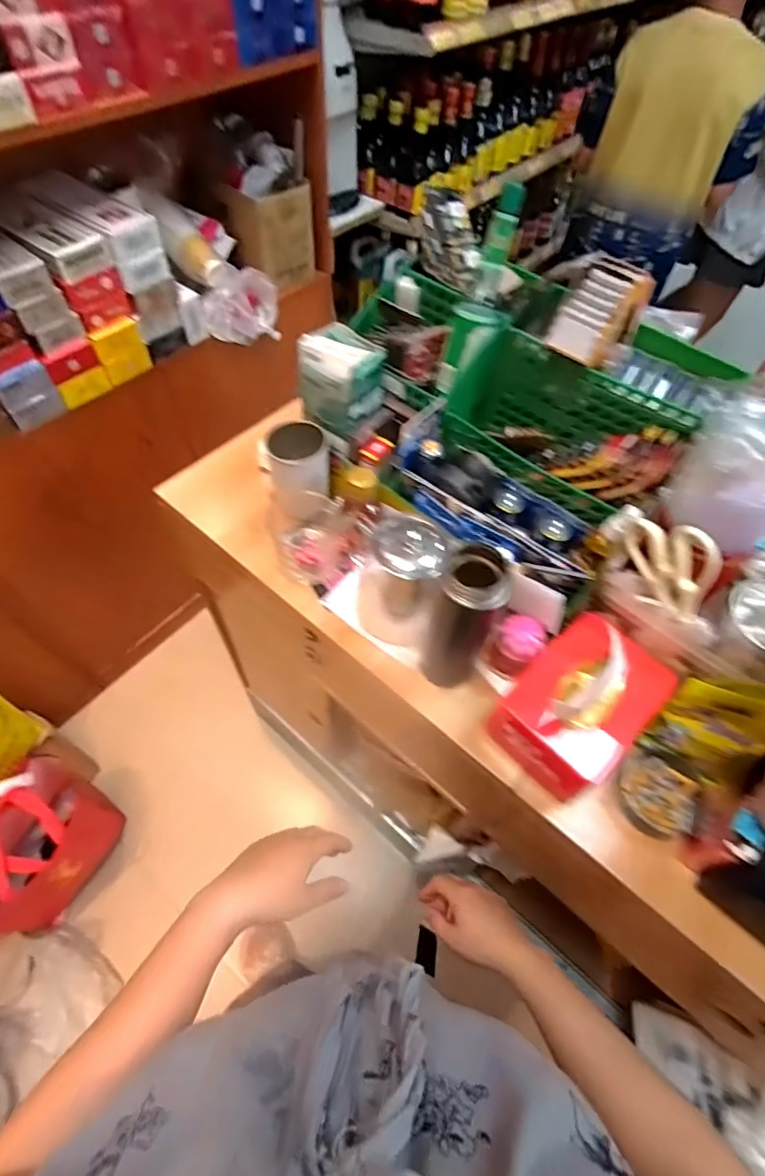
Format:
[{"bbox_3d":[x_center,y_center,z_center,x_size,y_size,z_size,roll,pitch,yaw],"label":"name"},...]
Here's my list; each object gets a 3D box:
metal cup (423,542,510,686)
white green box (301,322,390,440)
[{"bbox_3d":[0.079,0.037,0.514,0.061,0.189,0.055,14,58,6],"label":"metal cup"},{"bbox_3d":[-0.045,-0.247,0.624,0.094,0.094,0.087,26,60,13],"label":"white green box"}]

